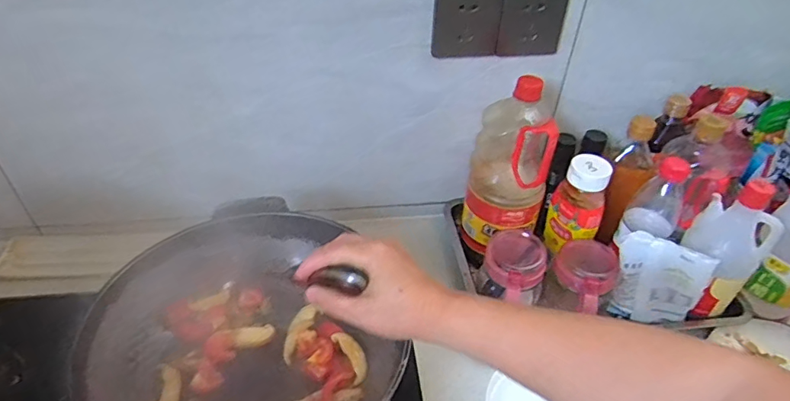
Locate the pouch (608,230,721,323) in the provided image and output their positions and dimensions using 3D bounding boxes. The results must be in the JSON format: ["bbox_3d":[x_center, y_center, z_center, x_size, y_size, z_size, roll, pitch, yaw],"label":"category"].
[{"bbox_3d":[0.335,0.105,0.623,0.109,0.133,0.018,18,43,18],"label":"pouch"}]

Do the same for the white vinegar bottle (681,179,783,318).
[{"bbox_3d":[0.432,0.061,0.623,0.090,0.188,0.070,14,42,13],"label":"white vinegar bottle"}]

